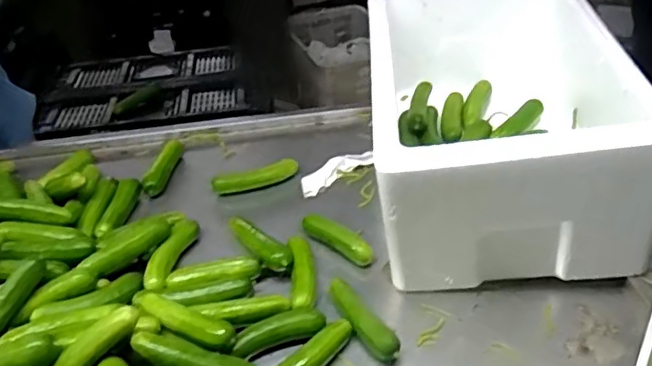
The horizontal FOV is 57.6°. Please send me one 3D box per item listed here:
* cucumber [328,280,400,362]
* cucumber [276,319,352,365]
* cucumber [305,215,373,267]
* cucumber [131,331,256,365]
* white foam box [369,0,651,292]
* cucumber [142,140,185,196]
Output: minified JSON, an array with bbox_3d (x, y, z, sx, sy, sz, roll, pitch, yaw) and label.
[{"bbox_3d":[0.036,0.151,0.652,0.029,0.033,0.116,-23,41,-22],"label":"cucumber"},{"bbox_3d":[-0.019,0.185,0.611,0.026,0.029,0.122,28,49,36],"label":"cucumber"},{"bbox_3d":[0.016,0.070,0.756,0.101,0.024,0.030,23,45,31],"label":"cucumber"},{"bbox_3d":[-0.129,0.179,0.592,0.129,0.024,0.028,21,34,-8],"label":"cucumber"},{"bbox_3d":[0.217,-0.082,0.800,0.303,0.223,0.446,-2,38,4],"label":"white foam box"},{"bbox_3d":[-0.249,-0.026,0.918,0.024,0.032,0.119,1,38,8],"label":"cucumber"}]

